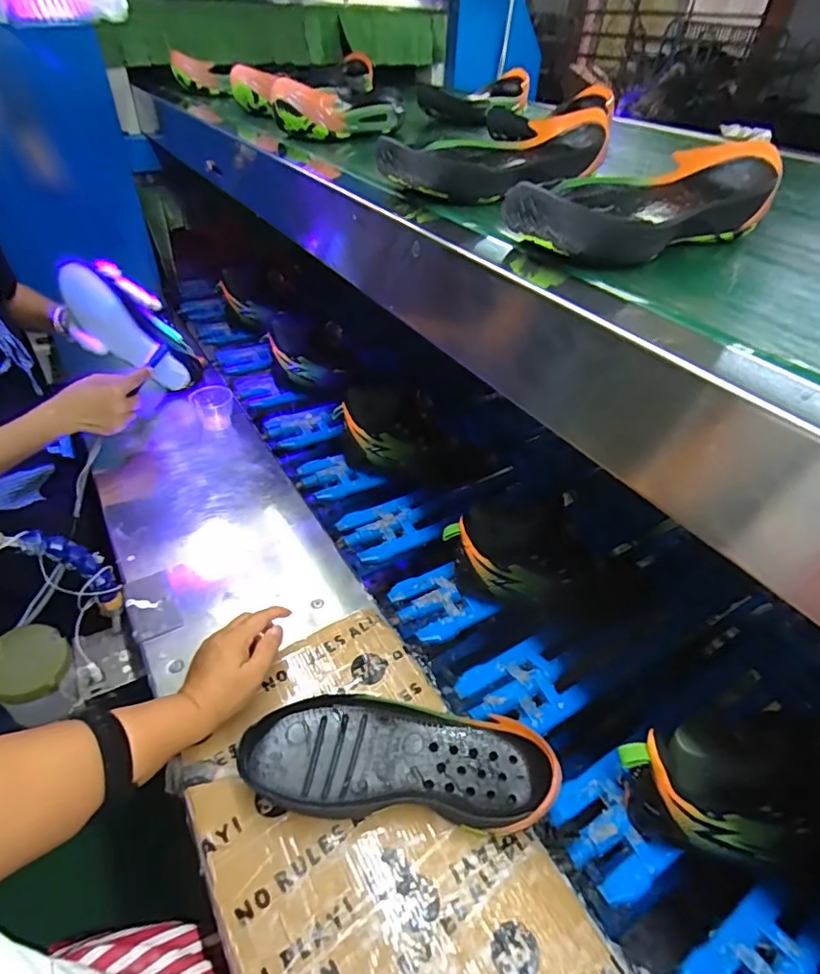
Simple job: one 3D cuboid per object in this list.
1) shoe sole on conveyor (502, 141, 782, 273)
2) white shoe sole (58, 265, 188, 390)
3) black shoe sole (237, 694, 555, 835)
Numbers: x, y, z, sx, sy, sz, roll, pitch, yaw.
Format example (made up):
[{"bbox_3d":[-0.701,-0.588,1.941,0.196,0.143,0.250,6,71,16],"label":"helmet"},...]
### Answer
[{"bbox_3d":[0.170,-0.209,0.393,0.255,0.052,0.092,-22,49,-30],"label":"shoe sole on conveyor"},{"bbox_3d":[-0.442,-0.232,0.834,0.072,0.219,0.038,-26,37,18],"label":"white shoe sole"},{"bbox_3d":[-0.011,0.229,0.459,0.249,0.051,0.092,8,41,0],"label":"black shoe sole"}]

